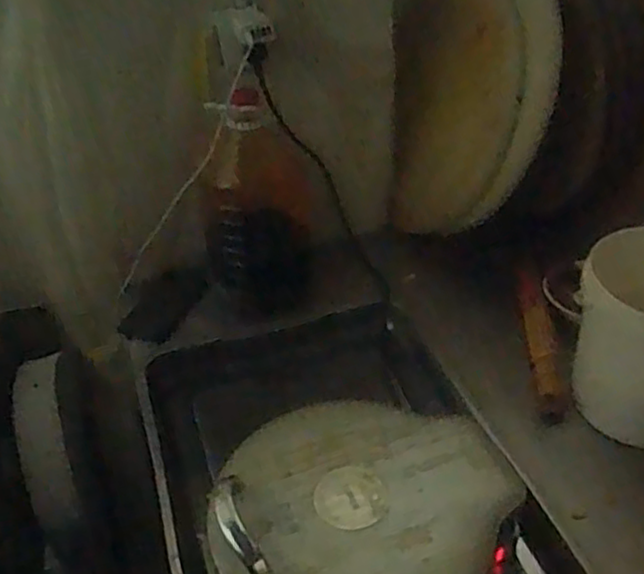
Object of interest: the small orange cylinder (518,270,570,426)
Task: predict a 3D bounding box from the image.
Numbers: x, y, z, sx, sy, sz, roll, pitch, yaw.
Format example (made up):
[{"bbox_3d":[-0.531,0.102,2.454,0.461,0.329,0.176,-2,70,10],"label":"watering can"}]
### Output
[{"bbox_3d":[0.297,0.078,0.978,0.041,0.033,0.274,2,38,6],"label":"small orange cylinder"}]

